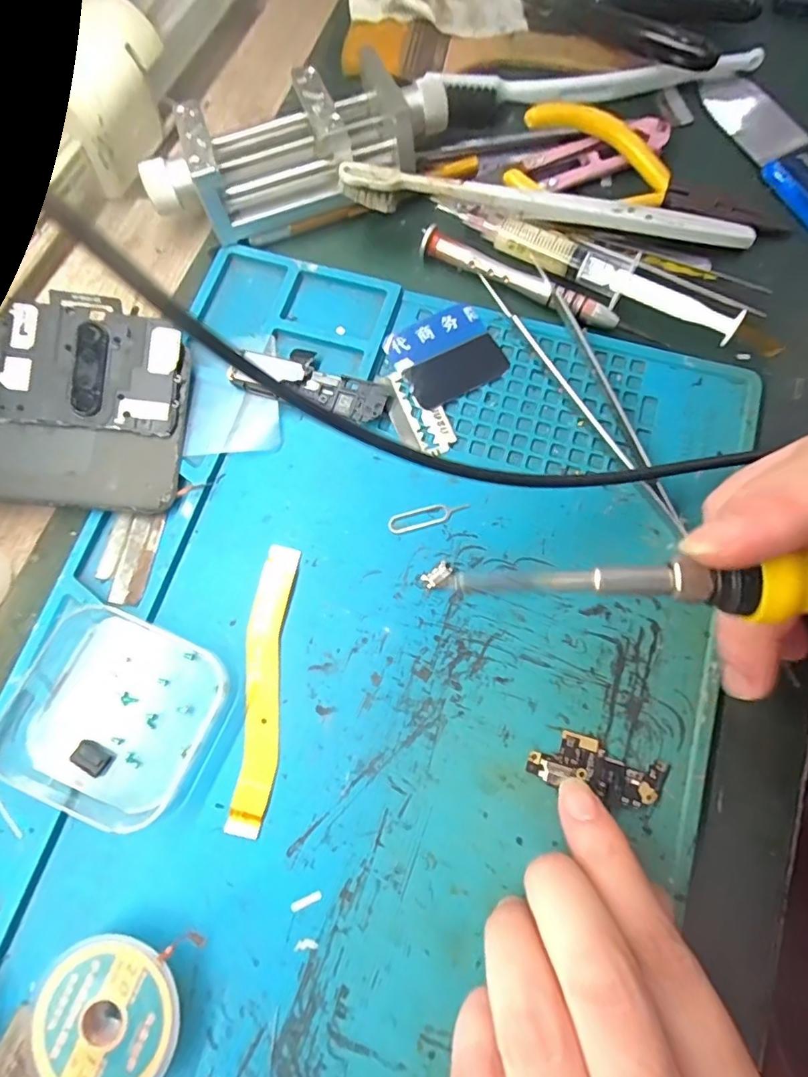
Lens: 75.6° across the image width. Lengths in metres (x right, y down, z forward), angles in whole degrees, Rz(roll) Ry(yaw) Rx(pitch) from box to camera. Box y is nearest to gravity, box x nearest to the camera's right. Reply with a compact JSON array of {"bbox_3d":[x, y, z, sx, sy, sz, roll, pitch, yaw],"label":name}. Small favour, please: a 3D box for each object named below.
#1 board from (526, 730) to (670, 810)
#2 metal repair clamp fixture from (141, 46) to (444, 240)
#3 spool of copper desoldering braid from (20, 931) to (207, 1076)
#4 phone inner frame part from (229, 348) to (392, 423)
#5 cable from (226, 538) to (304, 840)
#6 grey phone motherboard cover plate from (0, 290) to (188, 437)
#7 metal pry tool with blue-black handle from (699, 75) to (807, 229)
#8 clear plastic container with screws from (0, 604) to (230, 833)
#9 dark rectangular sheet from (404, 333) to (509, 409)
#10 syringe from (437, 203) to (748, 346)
[{"bbox_3d":[0.067,0.080,0.180,0.044,0.004,0.018,13,75,7],"label":"board"},{"bbox_3d":[-0.048,-0.178,0.239,0.136,0.036,0.054,-18,74,-3],"label":"metal repair clamp fixture"},{"bbox_3d":[-0.093,0.147,0.162,0.049,0.014,0.043,11,75,5],"label":"spool of copper desoldering braid"},{"bbox_3d":[-0.038,-0.068,0.222,0.065,0.007,0.026,17,75,7],"label":"phone inner frame part"},{"bbox_3d":[-0.052,0.053,0.193,0.016,0.004,0.101,2,74,3],"label":"cable"},{"bbox_3d":[-0.126,-0.071,0.212,0.069,0.004,0.053,5,86,-5],"label":"grey phone motherboard cover plate"},{"bbox_3d":[0.183,-0.183,0.247,0.032,0.008,0.106,-29,75,-6],"label":"metal pry tool with blue-black handle"},{"bbox_3d":[-0.106,0.062,0.188,0.070,0.013,0.064,22,76,8],"label":"clear plastic container with screws"},{"bbox_3d":[0.023,-0.073,0.224,0.043,0.004,0.021,-27,75,-6],"label":"dark rectangular sheet"},{"bbox_3d":[0.081,-0.124,0.231,0.137,0.012,0.022,30,77,10],"label":"syringe"}]

